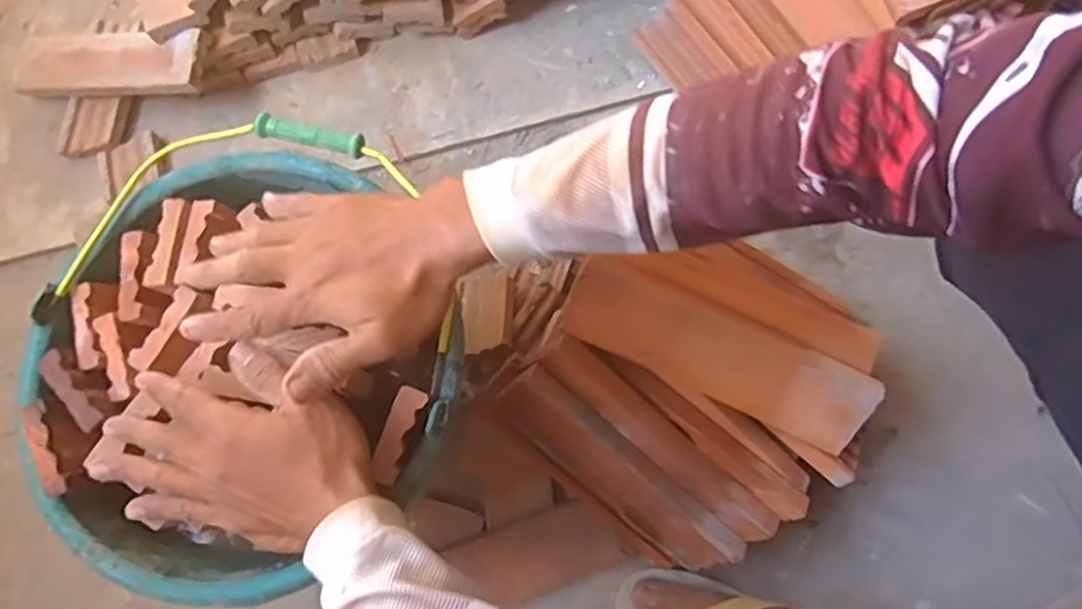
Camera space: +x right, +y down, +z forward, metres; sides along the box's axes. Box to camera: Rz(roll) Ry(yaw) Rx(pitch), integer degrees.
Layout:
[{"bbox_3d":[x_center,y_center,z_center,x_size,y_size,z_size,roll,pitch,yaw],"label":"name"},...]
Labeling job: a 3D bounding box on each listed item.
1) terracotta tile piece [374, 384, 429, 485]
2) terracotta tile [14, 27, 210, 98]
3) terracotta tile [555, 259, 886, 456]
[{"bbox_3d":[-0.093,0.083,0.443,0.022,0.006,0.062,21,87,25],"label":"terracotta tile piece"},{"bbox_3d":[-0.455,-0.252,0.714,0.229,0.023,0.071,7,79,13],"label":"terracotta tile"},{"bbox_3d":[0.129,0.037,0.507,0.230,0.015,0.064,25,112,2],"label":"terracotta tile"}]

